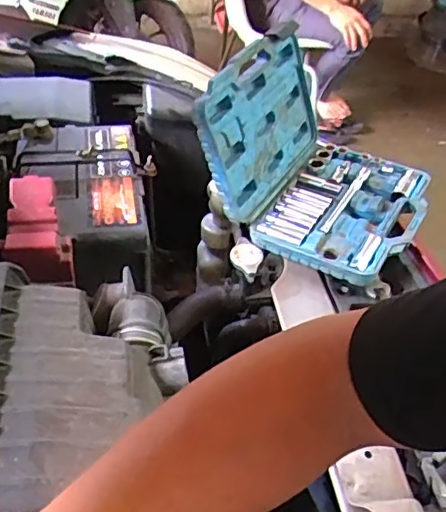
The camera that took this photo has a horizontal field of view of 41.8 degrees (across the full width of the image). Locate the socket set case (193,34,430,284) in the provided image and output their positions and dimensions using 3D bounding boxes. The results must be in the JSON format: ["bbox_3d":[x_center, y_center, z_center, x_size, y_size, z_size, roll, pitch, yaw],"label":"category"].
[{"bbox_3d":[0.146,-0.145,0.792,0.279,0.184,0.257,21,45,16],"label":"socket set case"}]

